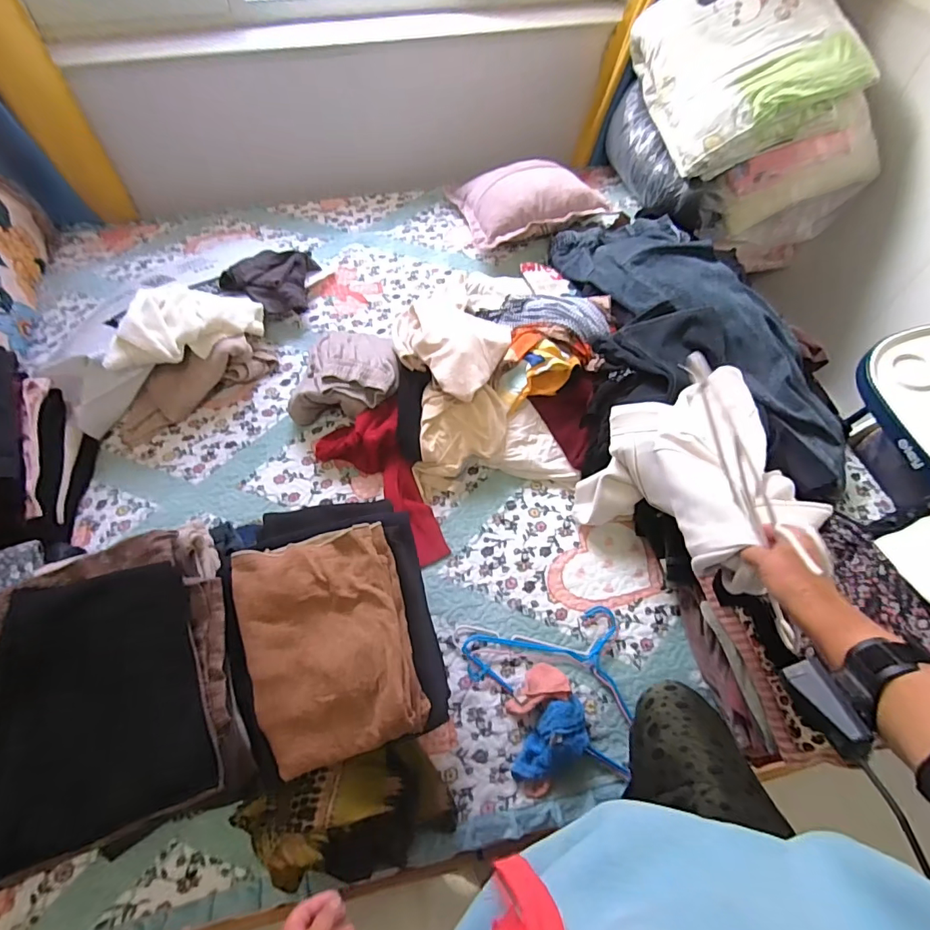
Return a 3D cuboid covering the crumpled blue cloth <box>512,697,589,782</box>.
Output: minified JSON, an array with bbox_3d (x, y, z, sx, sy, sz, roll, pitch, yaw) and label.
[{"bbox_3d":[0.146,0.447,0.768,0.082,0.057,0.148,31,63,17],"label":"crumpled blue cloth"}]

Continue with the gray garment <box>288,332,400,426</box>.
[{"bbox_3d":[-0.262,-0.206,1.107,0.235,0.136,0.228,7,58,3],"label":"gray garment"}]

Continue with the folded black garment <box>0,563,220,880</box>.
[{"bbox_3d":[-0.454,0.293,0.591,0.225,0.035,0.300,-7,82,-33],"label":"folded black garment"}]

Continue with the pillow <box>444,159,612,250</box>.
[{"bbox_3d":[0.181,-0.853,1.478,0.392,0.196,0.433,-11,59,-8],"label":"pillow"}]

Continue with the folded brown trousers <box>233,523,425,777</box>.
[{"bbox_3d":[-0.197,0.255,0.703,0.231,0.069,0.317,-17,74,-8],"label":"folded brown trousers"}]

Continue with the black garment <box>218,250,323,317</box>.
[{"bbox_3d":[-0.511,-0.489,1.285,0.179,0.136,0.234,4,58,1],"label":"black garment"}]

